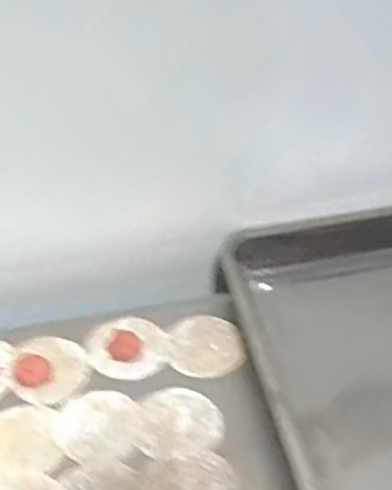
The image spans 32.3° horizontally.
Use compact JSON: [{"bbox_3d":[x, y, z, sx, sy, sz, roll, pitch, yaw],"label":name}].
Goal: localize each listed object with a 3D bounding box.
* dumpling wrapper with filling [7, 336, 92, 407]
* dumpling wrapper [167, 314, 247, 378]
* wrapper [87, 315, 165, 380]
[{"bbox_3d":[-0.151,0.120,0.685,0.076,0.018,0.088,-34,54,-31],"label":"dumpling wrapper with filling"},{"bbox_3d":[0.007,0.103,0.712,0.075,0.008,0.085,-3,44,-4],"label":"dumpling wrapper"},{"bbox_3d":[-0.073,0.103,0.704,0.079,0.010,0.078,-2,44,-2],"label":"wrapper"}]

